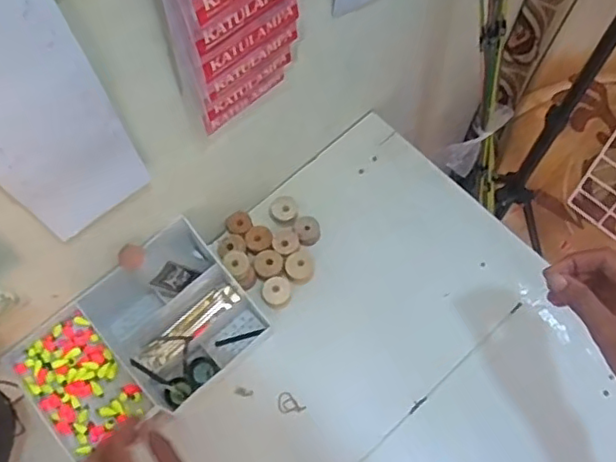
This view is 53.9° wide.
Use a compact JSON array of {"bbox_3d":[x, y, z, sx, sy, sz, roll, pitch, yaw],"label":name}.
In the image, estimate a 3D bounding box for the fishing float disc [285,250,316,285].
[{"bbox_3d":[-0.009,0.043,0.719,0.035,0.010,0.038,0,66,1],"label":"fishing float disc"}]

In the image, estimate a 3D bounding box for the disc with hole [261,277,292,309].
[{"bbox_3d":[-0.036,0.073,0.708,0.034,0.011,0.036,0,66,1],"label":"disc with hole"}]

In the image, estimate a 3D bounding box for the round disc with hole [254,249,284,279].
[{"bbox_3d":[-0.047,0.039,0.721,0.034,0.008,0.033,0,66,1],"label":"round disc with hole"}]

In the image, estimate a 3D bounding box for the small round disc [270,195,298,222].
[{"bbox_3d":[-0.029,-0.029,0.747,0.032,0.014,0.033,0,66,1],"label":"small round disc"}]

